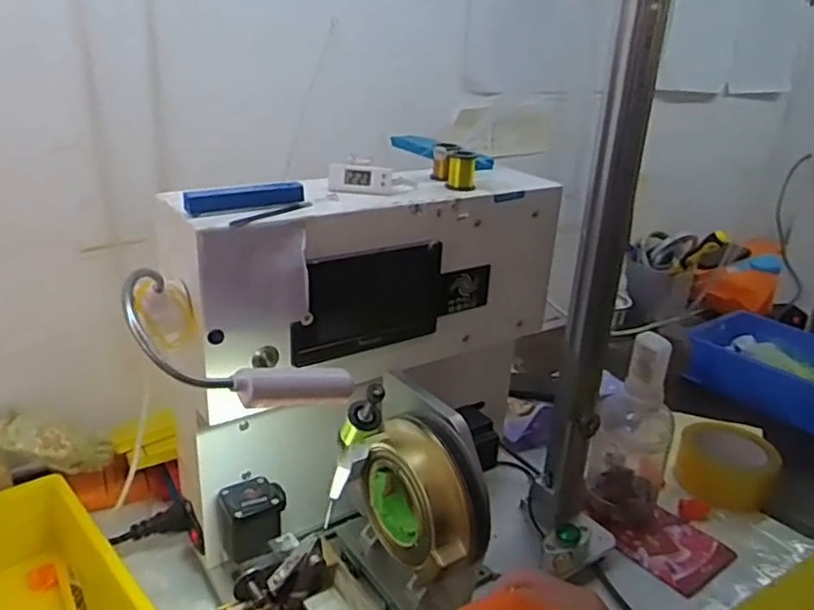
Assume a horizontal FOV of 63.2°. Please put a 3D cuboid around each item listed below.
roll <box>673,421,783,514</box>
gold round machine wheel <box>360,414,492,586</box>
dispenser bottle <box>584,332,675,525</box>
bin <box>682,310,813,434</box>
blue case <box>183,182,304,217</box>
[{"bbox_3d":[0.374,0.184,0.766,0.103,0.061,0.103,3,23,-1],"label":"roll"},{"bbox_3d":[0.013,0.136,0.483,0.046,0.094,0.100,-12,28,-33],"label":"gold round machine wheel"},{"bbox_3d":[0.236,0.118,0.676,0.072,0.188,0.087,14,25,23],"label":"dispenser bottle"},{"bbox_3d":[0.528,0.093,0.929,0.170,0.068,0.246,-17,31,-40],"label":"bin"},{"bbox_3d":[-0.116,-0.077,0.477,0.086,0.014,0.015,-12,28,-32],"label":"blue case"}]

